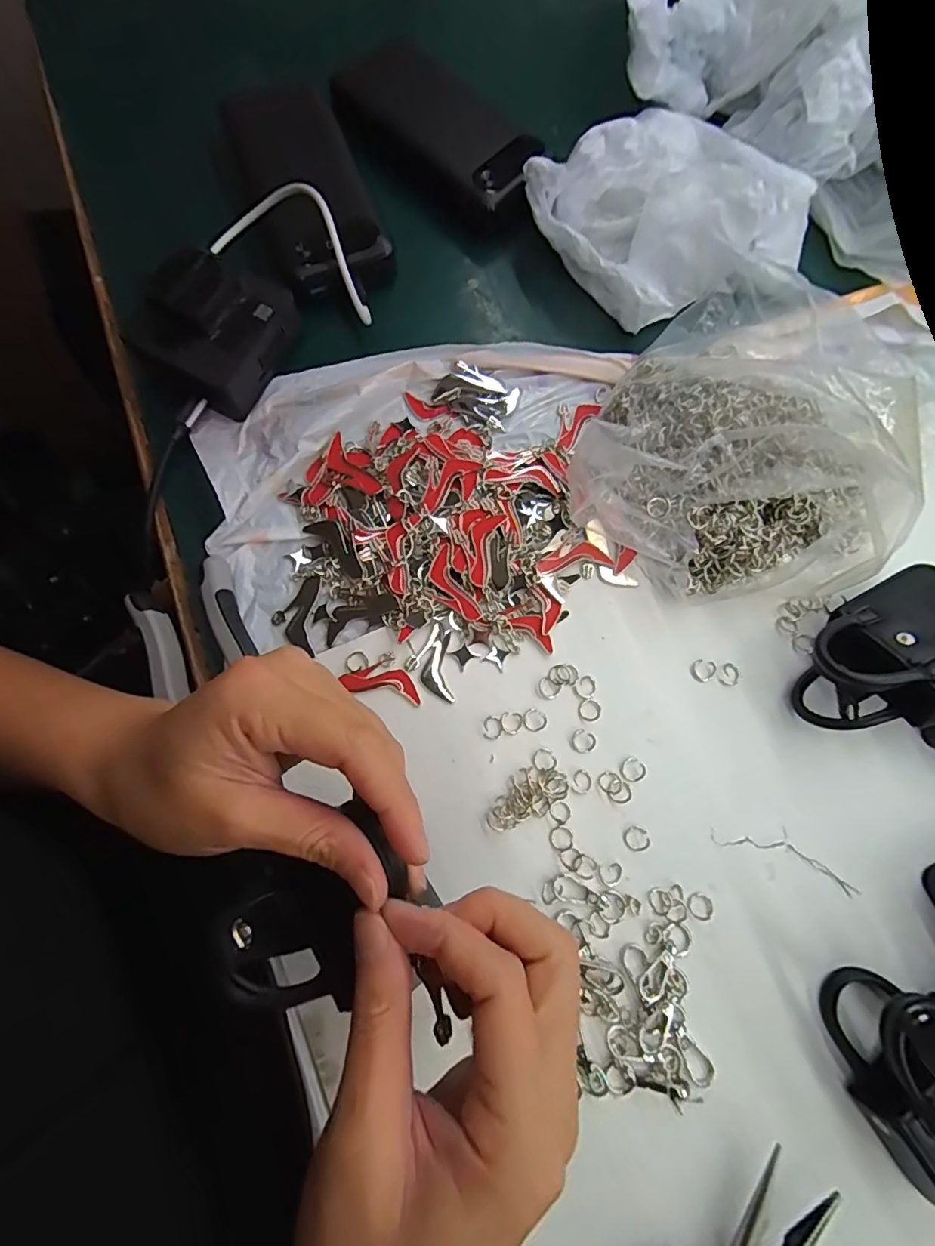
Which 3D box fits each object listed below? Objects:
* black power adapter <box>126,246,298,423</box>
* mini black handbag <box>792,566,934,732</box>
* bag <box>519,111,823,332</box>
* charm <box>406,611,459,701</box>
[{"bbox_3d":[-0.148,-0.177,0.306,0.067,0.046,0.077,33,80,5],"label":"black power adapter"},{"bbox_3d":[0.226,0.018,0.274,0.098,0.047,0.077,-15,48,4],"label":"mini black handbag"},{"bbox_3d":[0.127,-0.264,0.328,0.142,0.054,0.135,-35,82,-8],"label":"bag"},{"bbox_3d":[-0.020,0.018,0.294,0.027,0.004,0.048,5,79,-1],"label":"charm"}]

